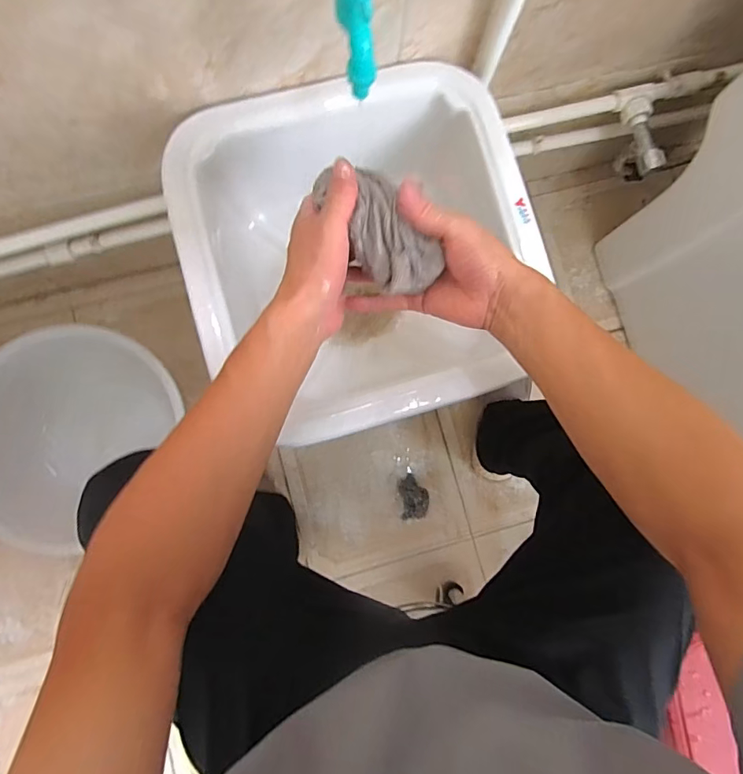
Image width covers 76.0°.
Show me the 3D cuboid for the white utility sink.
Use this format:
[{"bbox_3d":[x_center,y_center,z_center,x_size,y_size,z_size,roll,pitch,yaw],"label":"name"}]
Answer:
[{"bbox_3d":[-0.017,-0.155,0.625,0.396,0.199,0.391,-16,85,-5],"label":"white utility sink"}]

